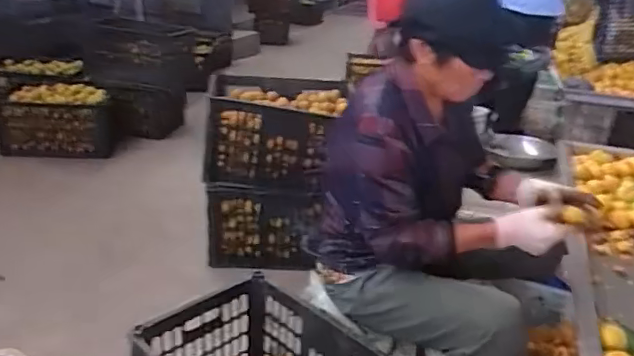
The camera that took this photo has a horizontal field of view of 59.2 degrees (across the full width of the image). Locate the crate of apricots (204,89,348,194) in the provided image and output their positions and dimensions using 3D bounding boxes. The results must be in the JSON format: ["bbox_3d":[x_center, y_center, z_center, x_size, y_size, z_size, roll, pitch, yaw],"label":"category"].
[{"bbox_3d":[-0.128,-0.143,1.719,0.354,0.231,0.283,7,23,9],"label":"crate of apricots"}]

